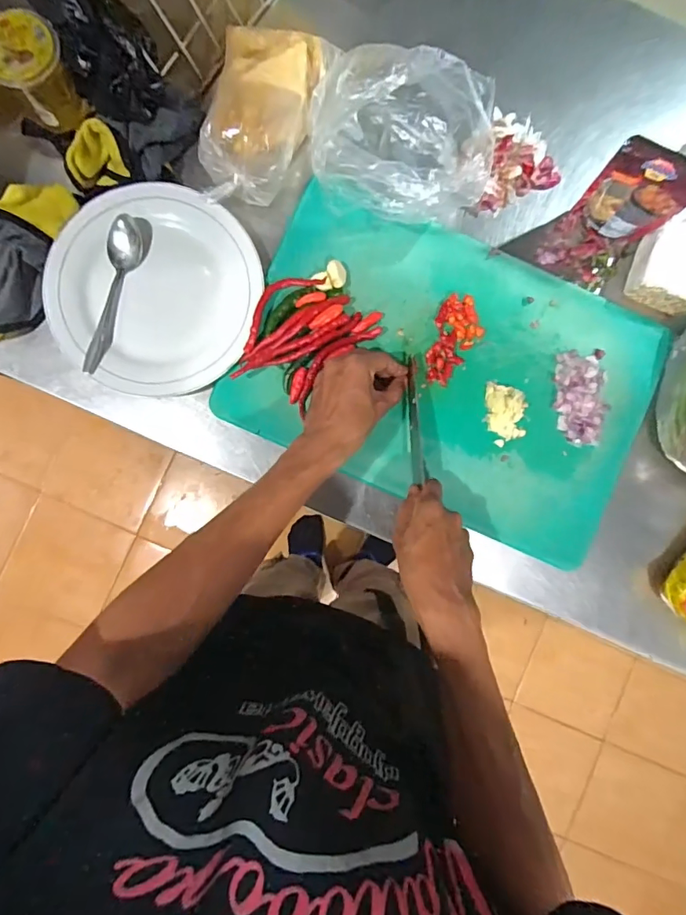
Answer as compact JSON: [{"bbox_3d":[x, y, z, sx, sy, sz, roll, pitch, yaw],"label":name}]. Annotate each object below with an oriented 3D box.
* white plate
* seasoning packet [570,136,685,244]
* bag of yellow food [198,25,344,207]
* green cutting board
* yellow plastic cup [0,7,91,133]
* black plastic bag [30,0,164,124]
[{"bbox_3d":[-0.199,-0.178,0.503,0.212,0.020,0.214,0,89,-1],"label":"white plate"},{"bbox_3d":[0.298,-0.265,0.486,0.088,0.106,0.015,25,78,0],"label":"seasoning packet"},{"bbox_3d":[-0.077,-0.355,0.473,0.108,0.069,0.177,10,89,-1],"label":"bag of yellow food"},{"bbox_3d":[0.116,-0.093,0.514,0.438,0.020,0.288,22,88,-1],"label":"green cutting board"},{"bbox_3d":[-0.294,-0.367,0.453,0.068,0.070,0.059,-44,90,-2],"label":"yellow plastic cup"},{"bbox_3d":[-0.226,-0.384,0.439,0.086,0.081,0.106,-16,89,-4],"label":"black plastic bag"}]

